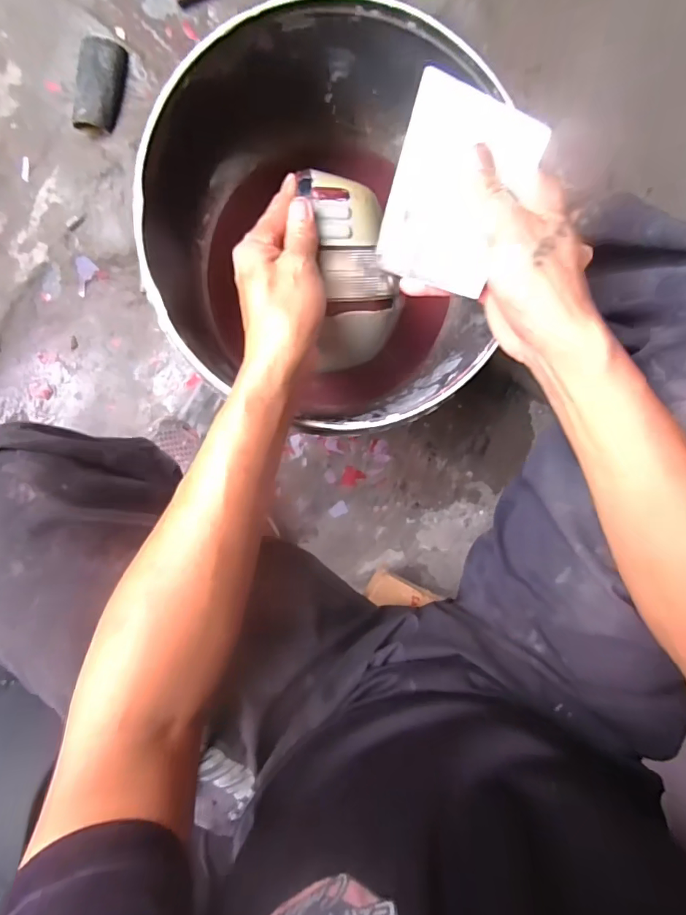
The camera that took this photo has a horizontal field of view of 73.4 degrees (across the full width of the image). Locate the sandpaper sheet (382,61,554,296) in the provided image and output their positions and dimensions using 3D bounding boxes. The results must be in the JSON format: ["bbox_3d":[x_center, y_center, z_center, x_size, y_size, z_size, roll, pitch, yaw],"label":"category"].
[{"bbox_3d":[0.074,-0.175,0.310,0.093,0.005,0.116,34,136,21],"label":"sandpaper sheet"}]

